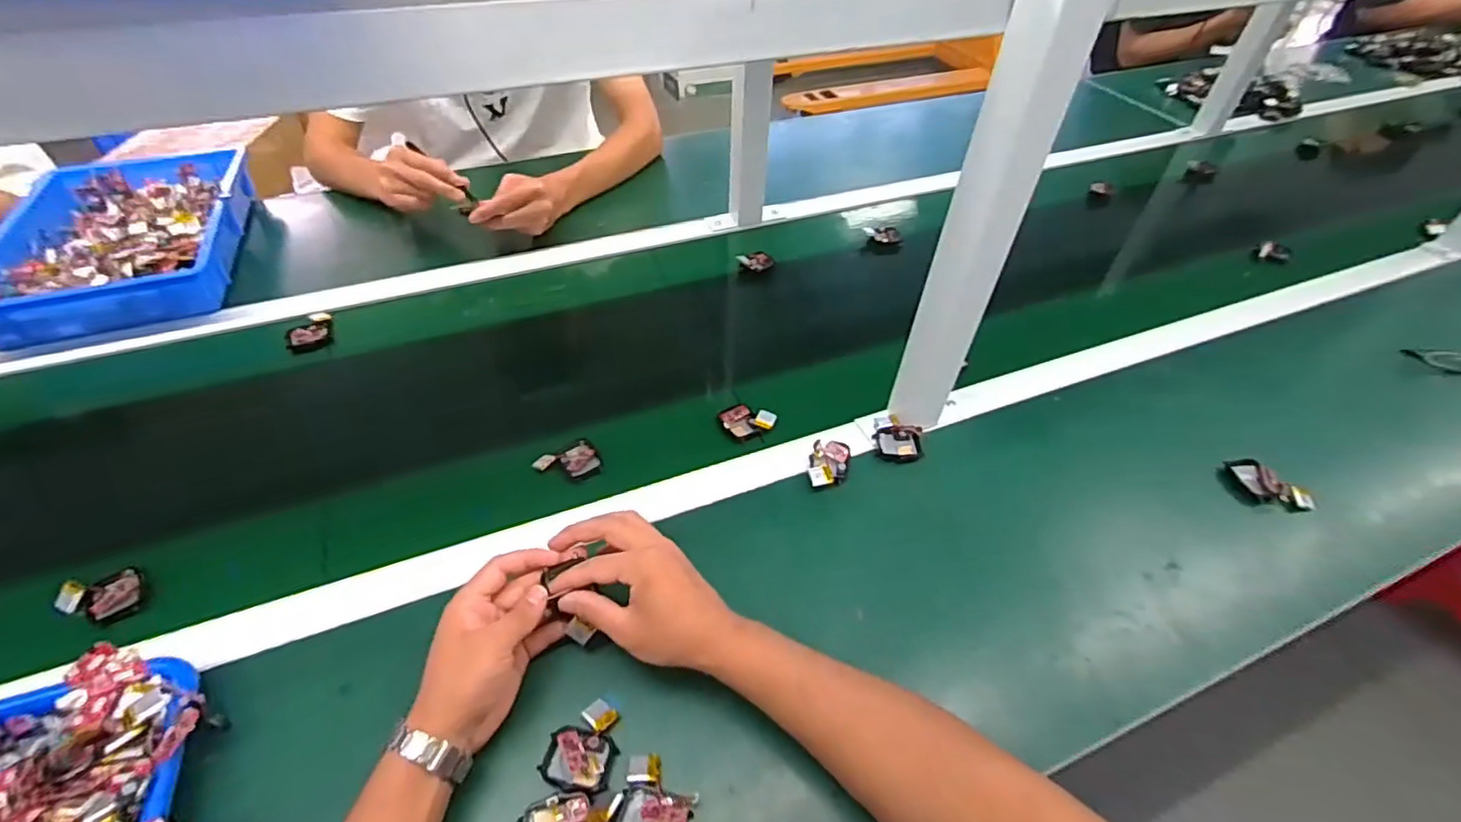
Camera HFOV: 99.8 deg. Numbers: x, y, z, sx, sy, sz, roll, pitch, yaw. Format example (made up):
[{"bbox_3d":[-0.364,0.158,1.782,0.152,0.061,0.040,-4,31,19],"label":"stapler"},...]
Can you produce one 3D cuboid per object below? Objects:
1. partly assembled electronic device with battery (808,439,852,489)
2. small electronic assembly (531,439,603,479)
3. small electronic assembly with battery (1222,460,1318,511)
[{"bbox_3d":[0.097,0.052,0.607,0.038,0.013,0.056,13,47,10],"label":"partly assembled electronic device with battery"},{"bbox_3d":[-0.160,0.052,0.608,0.059,0.011,0.040,-23,51,-22],"label":"small electronic assembly"},{"bbox_3d":[0.530,0.074,0.608,0.031,0.021,0.074,-28,53,-25],"label":"small electronic assembly with battery"}]

